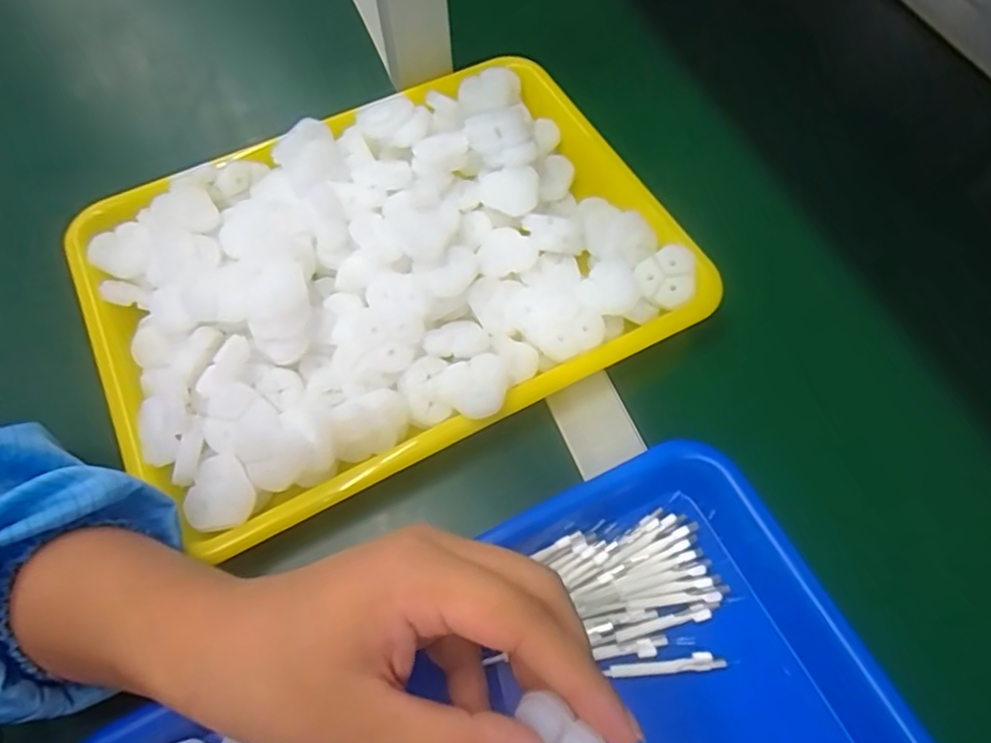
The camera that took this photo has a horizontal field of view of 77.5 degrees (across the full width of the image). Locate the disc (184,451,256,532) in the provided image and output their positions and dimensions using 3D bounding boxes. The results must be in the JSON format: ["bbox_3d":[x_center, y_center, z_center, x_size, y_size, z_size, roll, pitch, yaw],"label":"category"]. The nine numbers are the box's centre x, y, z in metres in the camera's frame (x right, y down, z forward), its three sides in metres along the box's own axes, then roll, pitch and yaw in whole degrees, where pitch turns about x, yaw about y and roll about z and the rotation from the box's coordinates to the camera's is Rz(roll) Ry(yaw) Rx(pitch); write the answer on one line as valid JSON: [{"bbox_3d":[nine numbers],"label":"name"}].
[{"bbox_3d":[-0.135,0.058,0.302,0.032,0.008,0.035,-6,63,-3],"label":"disc"}]

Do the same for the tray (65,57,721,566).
[{"bbox_3d":[-0.065,-0.069,0.365,0.341,0.037,0.246,-26,66,-12],"label":"tray"}]

